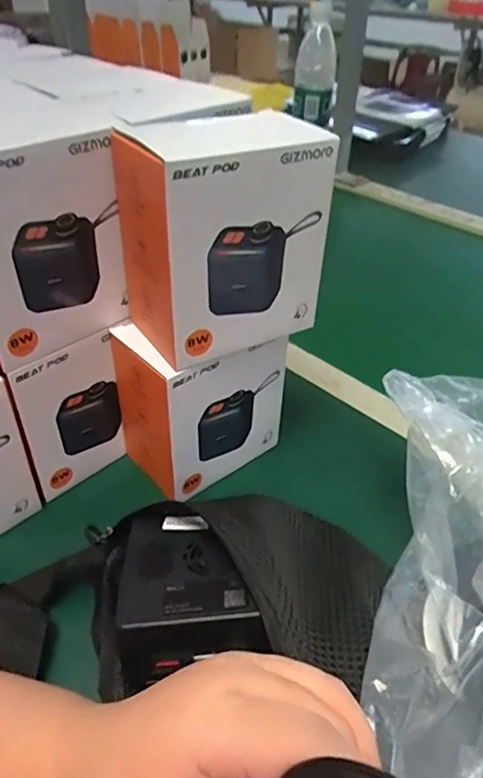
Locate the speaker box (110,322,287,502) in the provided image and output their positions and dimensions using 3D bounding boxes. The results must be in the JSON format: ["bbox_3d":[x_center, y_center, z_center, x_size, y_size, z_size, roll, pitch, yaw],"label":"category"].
[{"bbox_3d":[-0.030,0.006,0.364,0.109,0.104,0.062,-25,46,-29],"label":"speaker box"}]

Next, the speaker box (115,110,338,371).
[{"bbox_3d":[-0.012,-0.086,0.298,0.105,0.111,0.067,-21,45,-25],"label":"speaker box"}]

